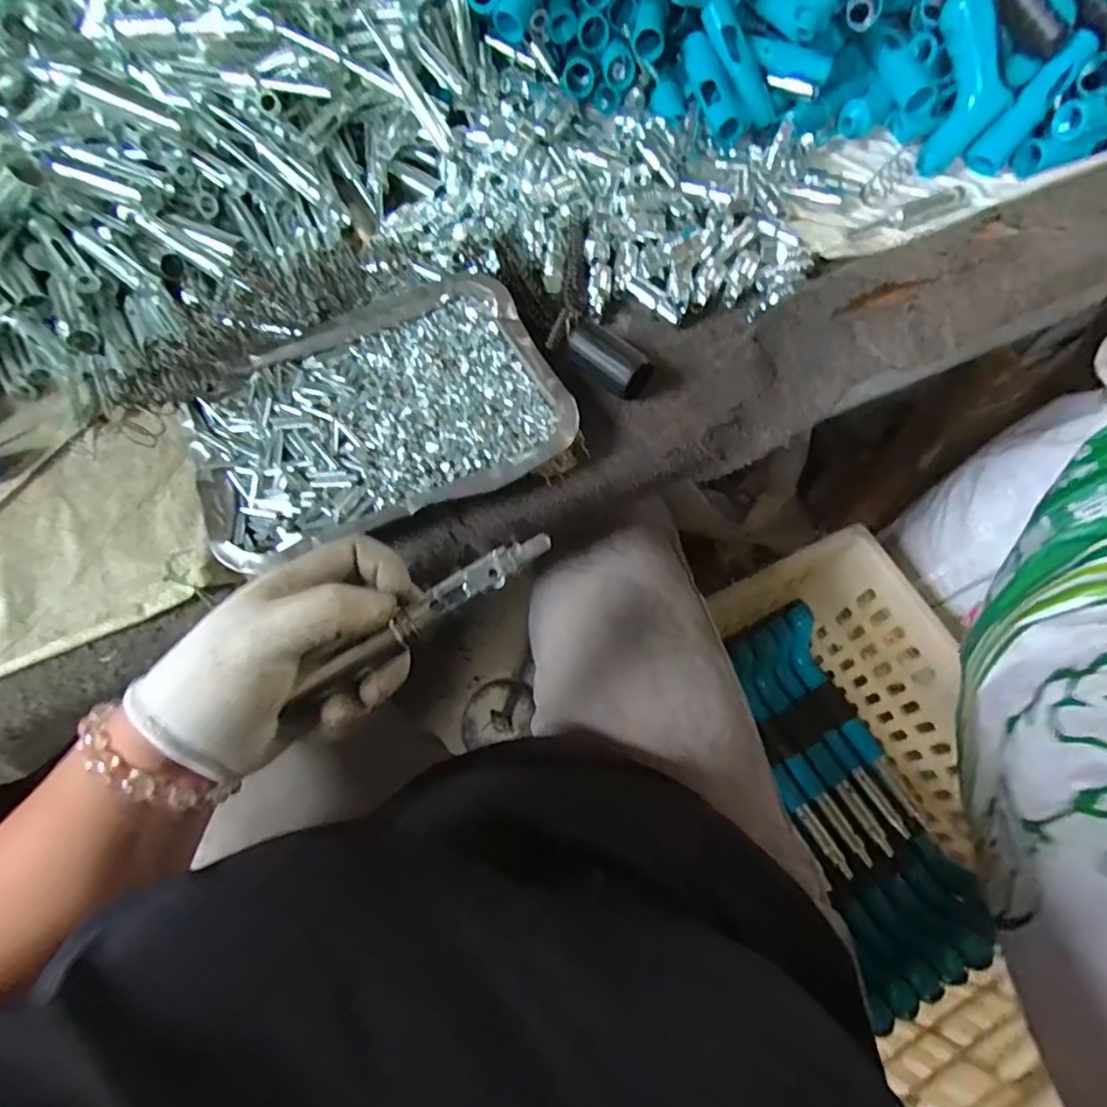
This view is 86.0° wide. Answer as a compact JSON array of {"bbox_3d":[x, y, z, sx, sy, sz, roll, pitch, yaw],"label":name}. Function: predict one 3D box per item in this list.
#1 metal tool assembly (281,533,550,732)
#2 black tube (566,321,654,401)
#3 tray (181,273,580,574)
[{"bbox_3d":[-0.062,0.029,0.299,0.140,0.011,0.015,-35,69,-14],"label":"metal tool assembly"},{"bbox_3d":[0.039,-0.145,0.449,0.033,0.030,0.066,-41,71,-18],"label":"black tube"},{"bbox_3d":[-0.124,-0.097,0.420,0.248,0.025,0.172,-25,67,-12],"label":"tray"}]

